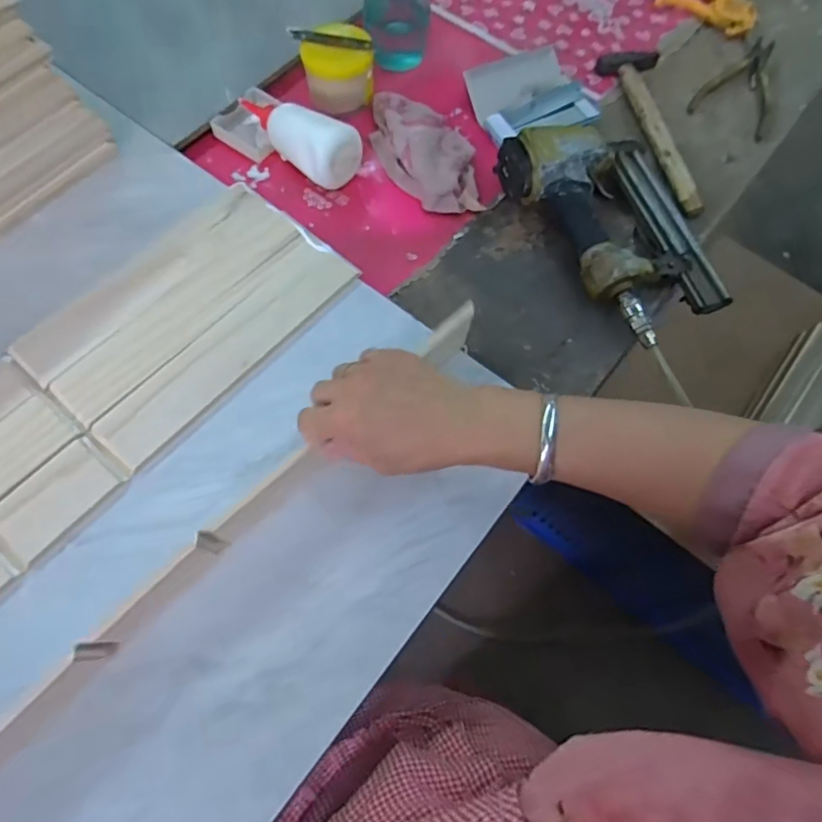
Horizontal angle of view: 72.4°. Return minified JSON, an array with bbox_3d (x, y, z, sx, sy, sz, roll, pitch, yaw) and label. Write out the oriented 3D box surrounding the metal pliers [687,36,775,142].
[{"bbox_3d":[0.402,-0.398,0.677,0.090,0.019,0.151,28,68,10],"label":"metal pliers"}]

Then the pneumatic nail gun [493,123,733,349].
[{"bbox_3d":[0.217,-0.195,0.563,0.159,0.058,0.242,-28,70,-13],"label":"pneumatic nail gun"}]

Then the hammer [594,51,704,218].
[{"bbox_3d":[0.295,-0.328,0.644,0.074,0.020,0.253,-13,68,-8],"label":"hammer"}]

